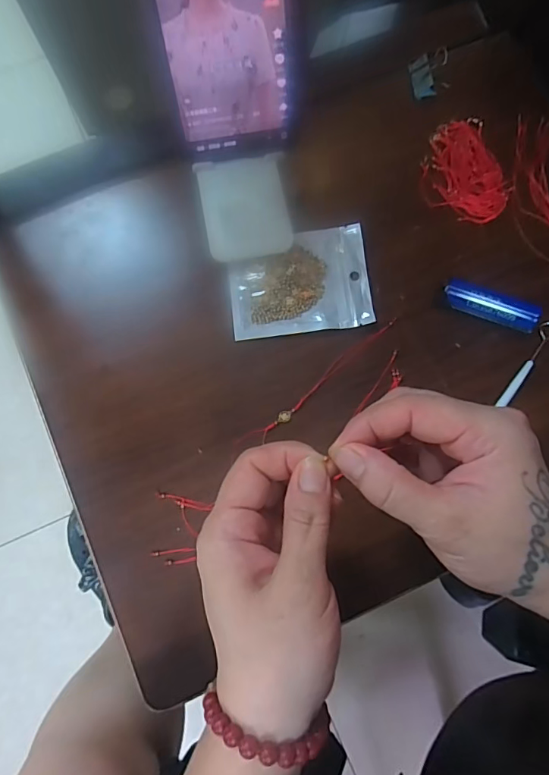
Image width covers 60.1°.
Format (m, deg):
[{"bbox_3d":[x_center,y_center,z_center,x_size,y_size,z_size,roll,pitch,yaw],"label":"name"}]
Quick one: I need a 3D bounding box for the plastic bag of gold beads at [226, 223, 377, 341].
[{"bbox_3d":[0.019,-0.082,0.368,0.107,0.007,0.080,-7,79,-1],"label":"plastic bag of gold beads"}]

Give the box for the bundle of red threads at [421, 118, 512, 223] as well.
[{"bbox_3d":[0.152,-0.174,0.385,0.066,0.008,0.088,-22,80,-4],"label":"bundle of red threads"}]

